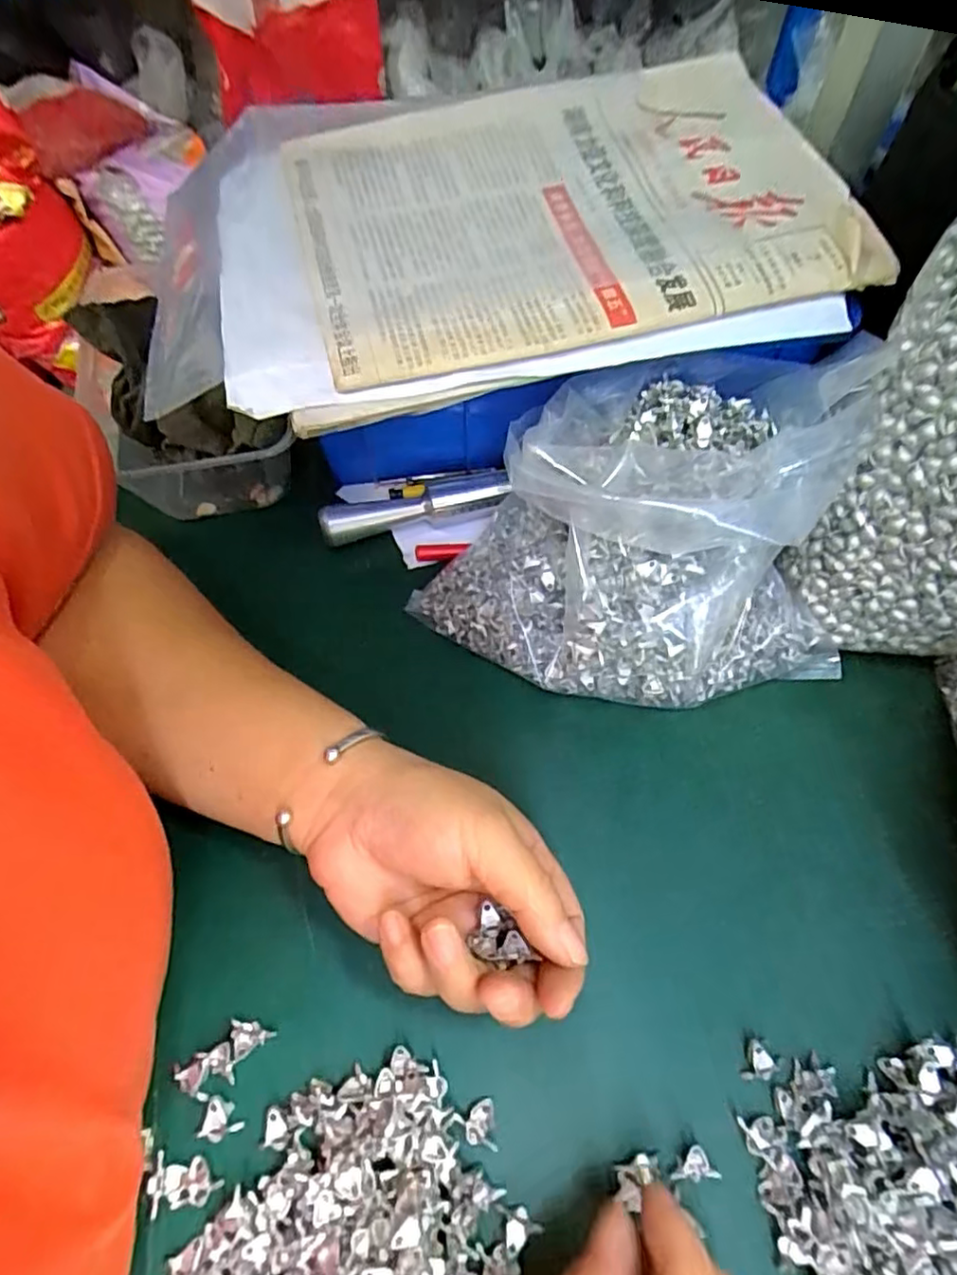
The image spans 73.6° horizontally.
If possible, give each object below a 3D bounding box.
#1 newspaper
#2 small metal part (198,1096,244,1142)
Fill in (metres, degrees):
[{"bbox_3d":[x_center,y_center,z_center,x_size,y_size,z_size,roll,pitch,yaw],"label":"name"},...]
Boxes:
[{"bbox_3d":[0.016,-0.225,0.336,0.298,0.035,0.232,-13,63,-6],"label":"newspaper"},{"bbox_3d":[-0.096,0.182,0.240,0.014,0.004,0.013,12,63,7],"label":"small metal part"}]

